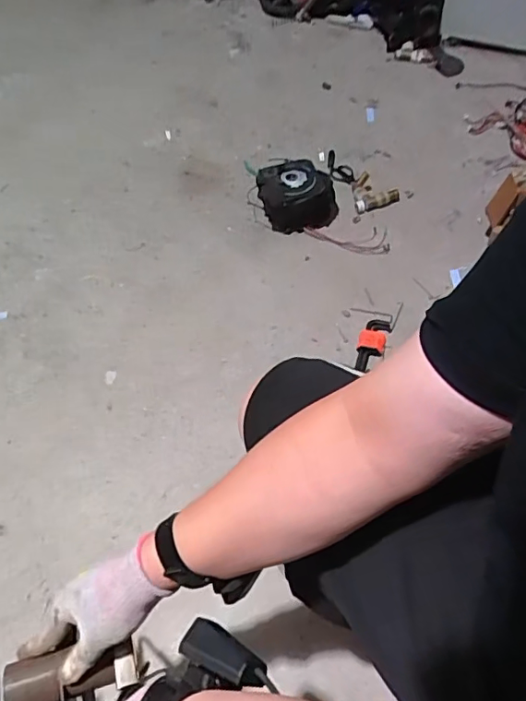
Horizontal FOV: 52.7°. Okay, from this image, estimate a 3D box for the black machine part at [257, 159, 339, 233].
[{"bbox_3d":[0.087,-0.389,1.344,0.195,0.122,0.133,-11,56,-3],"label":"black machine part"}]

